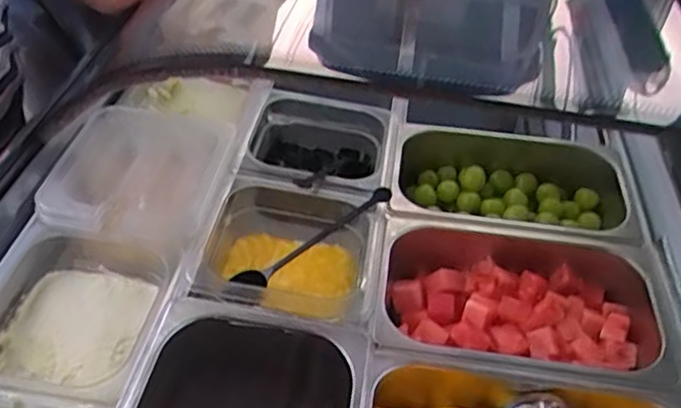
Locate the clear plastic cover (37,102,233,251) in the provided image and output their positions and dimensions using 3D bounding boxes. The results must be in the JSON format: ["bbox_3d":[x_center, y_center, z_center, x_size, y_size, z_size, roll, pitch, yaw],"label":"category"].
[{"bbox_3d":[-0.203,-0.035,0.648,0.153,0.026,0.174,9,46,5],"label":"clear plastic cover"}]

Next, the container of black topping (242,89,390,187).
[{"bbox_3d":[-0.027,-0.056,0.750,0.153,0.090,0.163,5,46,2],"label":"container of black topping"}]

